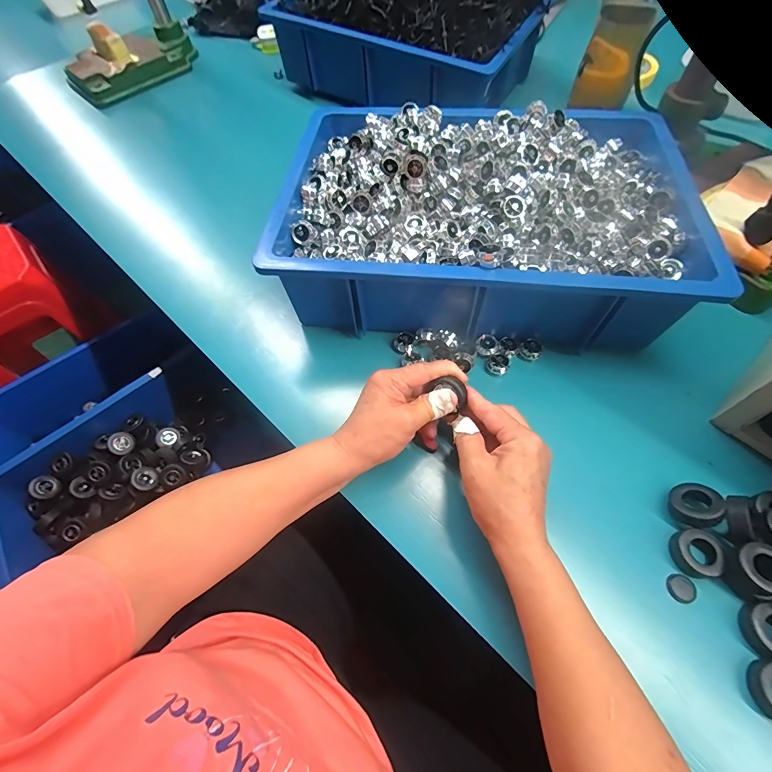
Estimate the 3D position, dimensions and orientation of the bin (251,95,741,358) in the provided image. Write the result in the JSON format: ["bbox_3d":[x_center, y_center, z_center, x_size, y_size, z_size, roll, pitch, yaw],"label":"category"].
[{"bbox_3d":[0.116,-0.204,0.464,0.437,0.127,0.304,3,62,6],"label":"bin"}]

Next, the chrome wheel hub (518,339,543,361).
[{"bbox_3d":[0.163,-0.039,0.430,0.021,0.020,0.018,23,66,16],"label":"chrome wheel hub"}]

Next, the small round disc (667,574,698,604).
[{"bbox_3d":[0.241,0.165,0.310,0.021,0.004,0.021,-2,62,3],"label":"small round disc"}]

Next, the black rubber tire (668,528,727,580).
[{"bbox_3d":[0.256,0.137,0.314,0.032,0.017,0.037,-6,61,1],"label":"black rubber tire"}]

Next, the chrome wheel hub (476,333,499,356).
[{"bbox_3d":[0.114,-0.046,0.427,0.023,0.012,0.021,-2,62,3],"label":"chrome wheel hub"}]

